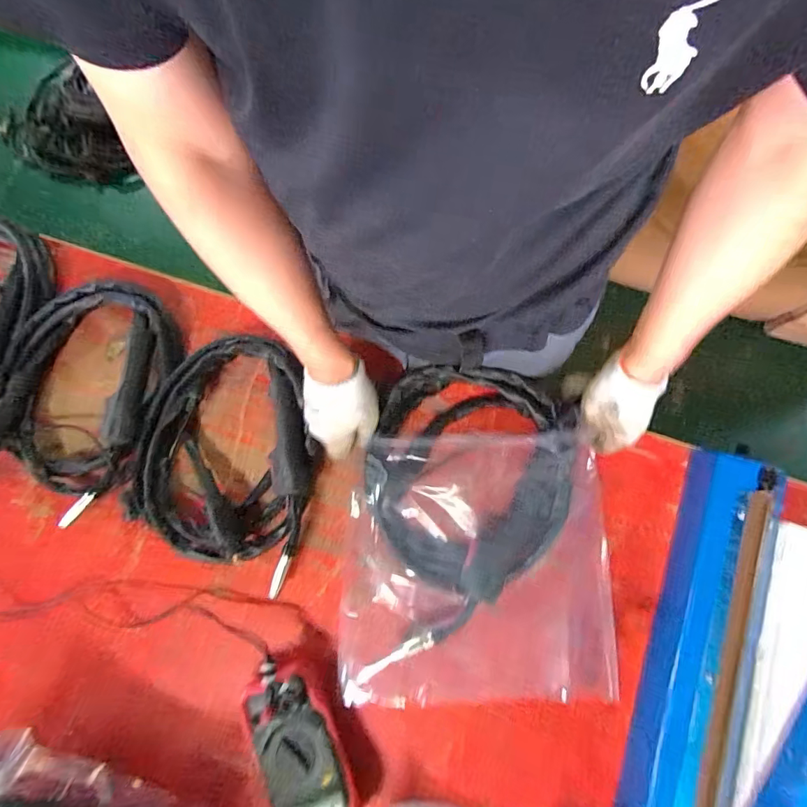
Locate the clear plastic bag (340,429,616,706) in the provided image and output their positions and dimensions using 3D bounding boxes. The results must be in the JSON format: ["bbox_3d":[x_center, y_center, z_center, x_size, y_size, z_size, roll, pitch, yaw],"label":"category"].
[{"bbox_3d":[0.088,0.204,0.568,0.321,0.059,0.297,-2,75,0],"label":"clear plastic bag"}]

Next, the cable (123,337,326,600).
[{"bbox_3d":[-0.228,0.062,0.611,0.232,0.042,0.303,11,80,4],"label":"cable"}]

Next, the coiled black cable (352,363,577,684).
[{"bbox_3d":[0.078,0.140,0.560,0.250,0.072,0.359,5,75,1],"label":"coiled black cable"}]

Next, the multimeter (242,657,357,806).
[{"bbox_3d":[-0.121,0.400,0.519,0.102,0.048,0.214,-23,78,-2],"label":"multimeter"}]

